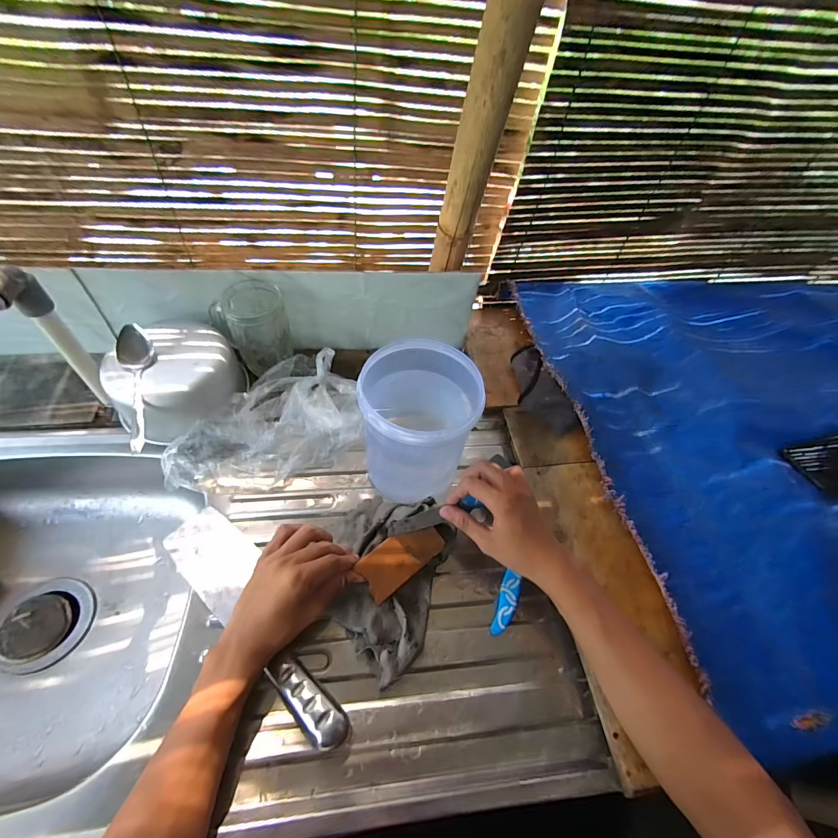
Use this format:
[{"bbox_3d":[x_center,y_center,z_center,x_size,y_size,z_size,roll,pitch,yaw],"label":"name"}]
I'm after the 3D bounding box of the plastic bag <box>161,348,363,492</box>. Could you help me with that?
[{"bbox_3d":[-0.201,0.007,0.537,0.257,0.064,0.150,-25,60,-16],"label":"plastic bag"}]

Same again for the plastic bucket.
[{"bbox_3d":[0.000,0.007,0.474,0.125,0.146,0.126,4,54,-5],"label":"plastic bucket"}]

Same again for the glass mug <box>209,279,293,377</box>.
[{"bbox_3d":[-0.226,-0.125,0.560,0.080,0.114,0.093,-32,64,-27],"label":"glass mug"}]

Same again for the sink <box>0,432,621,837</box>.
[{"bbox_3d":[-0.263,0.209,0.465,0.846,0.147,0.399,-1,54,-8],"label":"sink"}]

